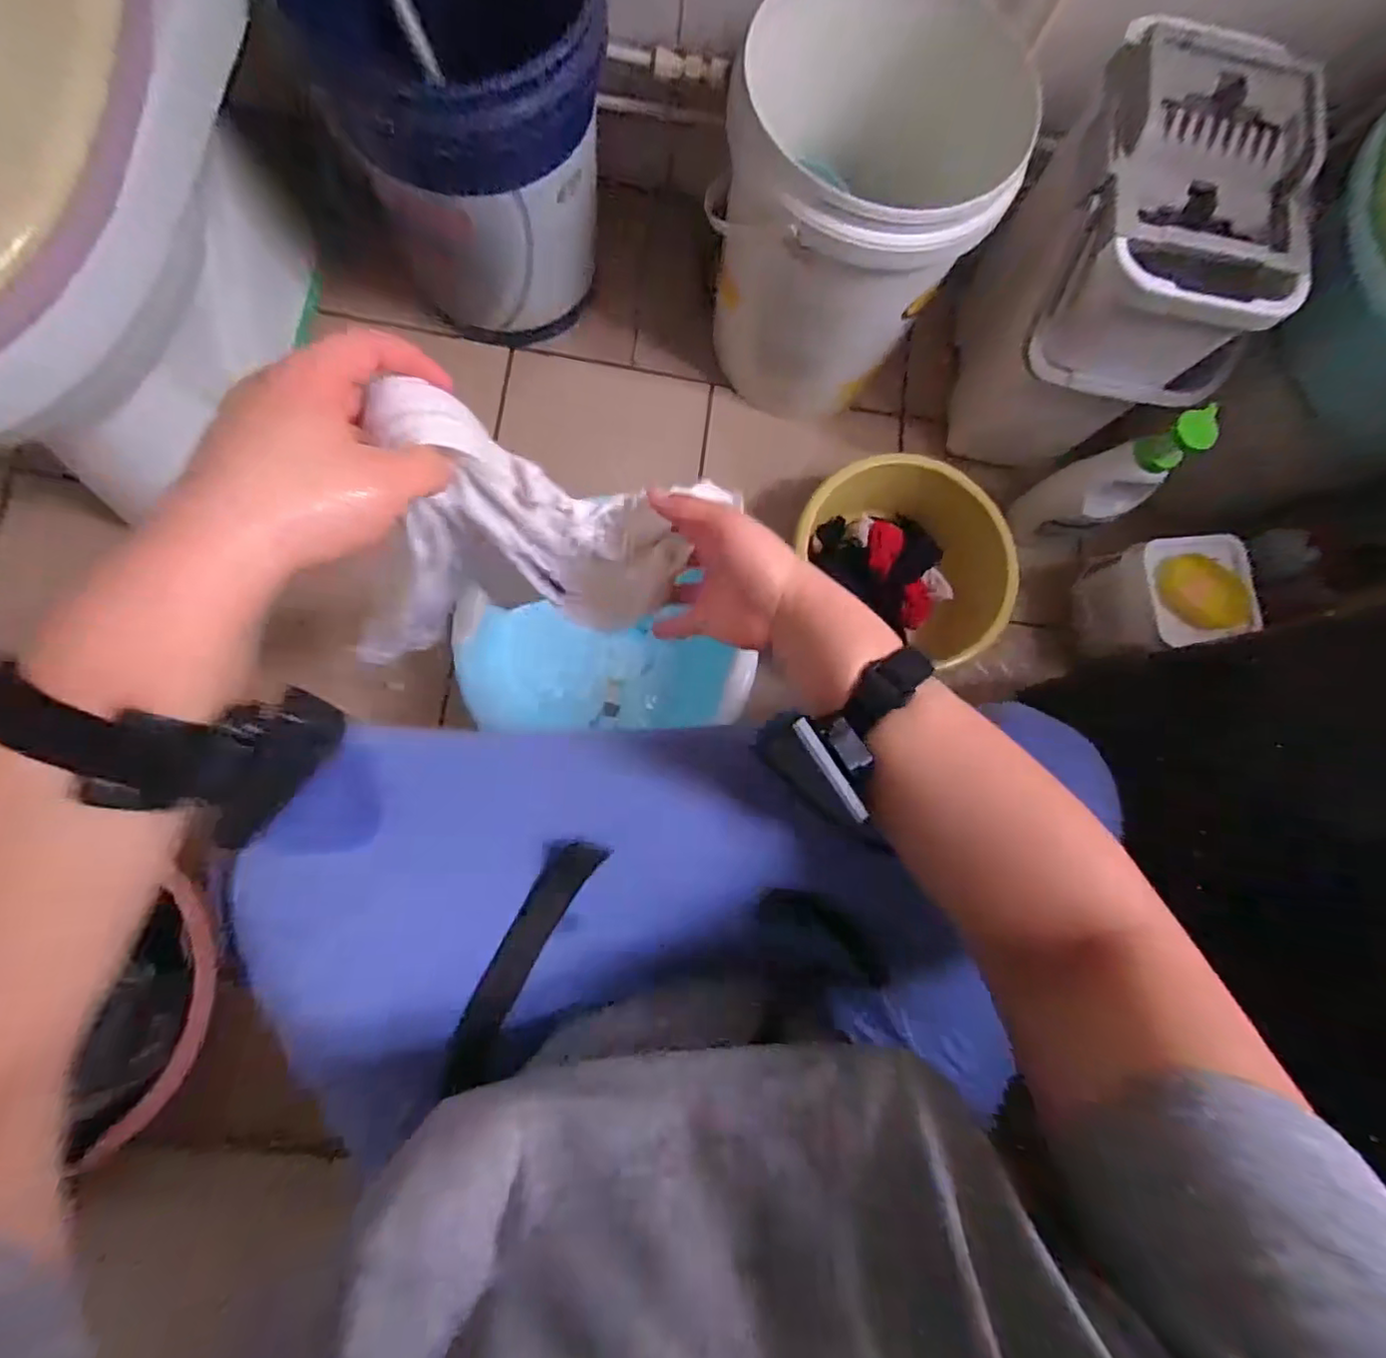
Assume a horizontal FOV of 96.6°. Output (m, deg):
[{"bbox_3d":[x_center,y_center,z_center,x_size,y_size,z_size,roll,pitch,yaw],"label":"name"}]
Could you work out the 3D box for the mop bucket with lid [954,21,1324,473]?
[{"bbox_3d":[0.513,-0.489,0.786,0.215,0.359,0.317,12,82,-4],"label":"mop bucket with lid"}]

